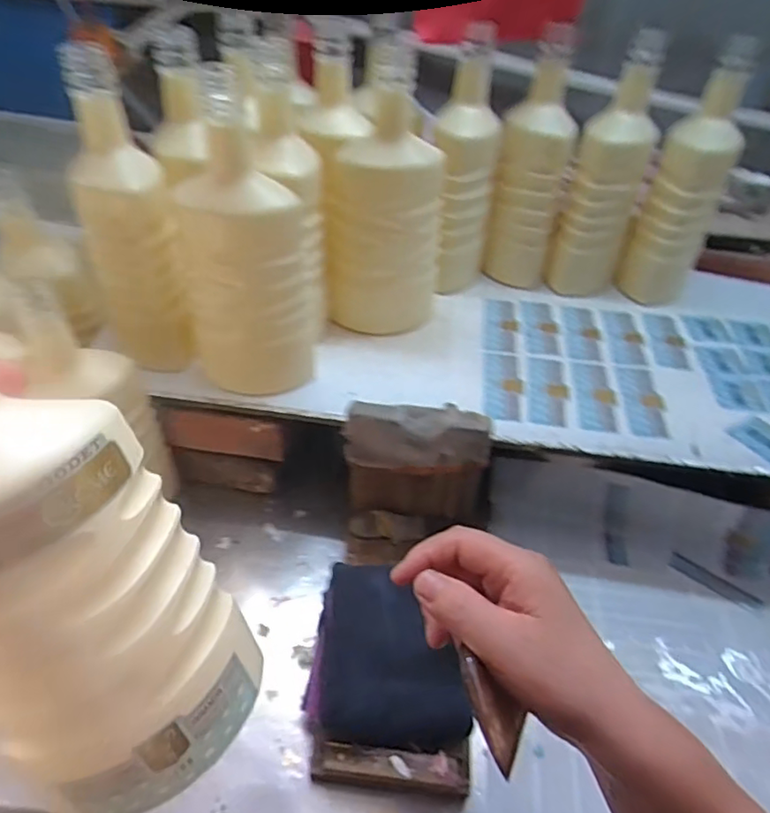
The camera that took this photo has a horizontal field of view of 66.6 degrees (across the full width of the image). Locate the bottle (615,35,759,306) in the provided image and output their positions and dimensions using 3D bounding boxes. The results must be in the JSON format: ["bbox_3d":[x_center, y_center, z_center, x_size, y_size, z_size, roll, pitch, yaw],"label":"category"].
[{"bbox_3d":[0.296,-0.216,0.575,0.065,0.236,0.065,11,48,5],"label":"bottle"}]

